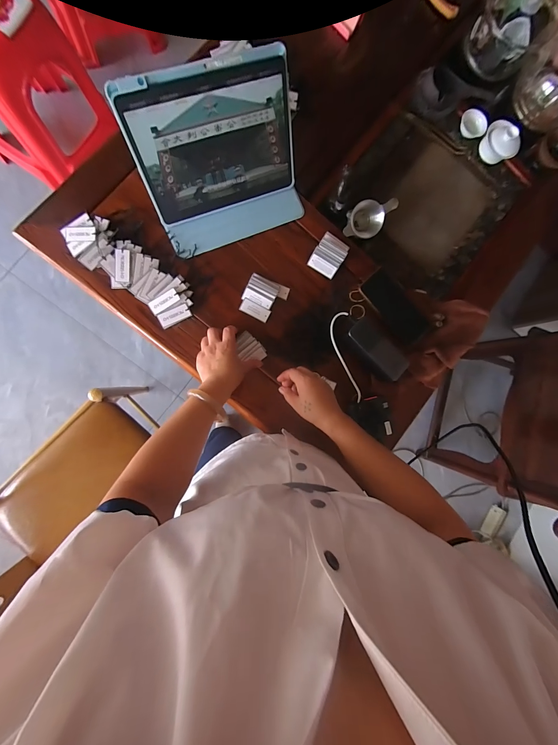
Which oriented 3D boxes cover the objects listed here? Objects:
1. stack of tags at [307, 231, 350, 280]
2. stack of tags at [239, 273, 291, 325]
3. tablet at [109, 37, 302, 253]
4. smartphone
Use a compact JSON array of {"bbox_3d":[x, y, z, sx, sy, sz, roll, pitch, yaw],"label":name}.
[{"bbox_3d":[0.104,-0.240,0.584,0.059,0.015,0.082,31,84,-7],"label":"stack of tags"},{"bbox_3d":[-0.029,-0.145,0.563,0.078,0.011,0.081,24,85,-8],"label":"stack of tags"},{"bbox_3d":[-0.094,-0.358,0.500,0.276,0.145,0.198,-24,93,-9],"label":"tablet"},{"bbox_3d":[0.246,-0.139,0.605,0.083,0.009,0.160,-37,87,-13],"label":"smartphone"}]

